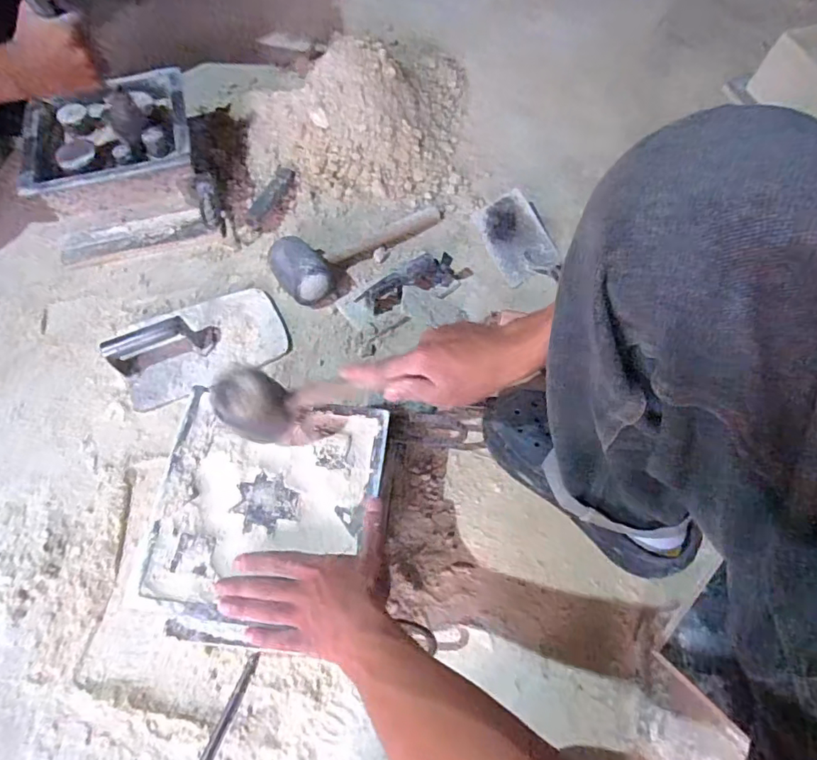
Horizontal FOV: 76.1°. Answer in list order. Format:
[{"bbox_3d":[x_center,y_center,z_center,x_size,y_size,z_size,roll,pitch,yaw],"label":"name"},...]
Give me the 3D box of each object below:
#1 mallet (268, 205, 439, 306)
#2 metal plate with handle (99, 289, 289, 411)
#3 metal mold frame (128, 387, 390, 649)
[{"bbox_3d":[-0.070,-0.221,0.800,0.295,0.088,0.105,-38,71,-15],"label":"mallet"},{"bbox_3d":[-0.294,-0.058,0.726,0.229,0.066,0.133,-27,69,-13],"label":"metal plate with handle"},{"bbox_3d":[-0.144,0.151,0.580,0.222,0.115,0.231,6,66,6],"label":"metal mold frame"}]

